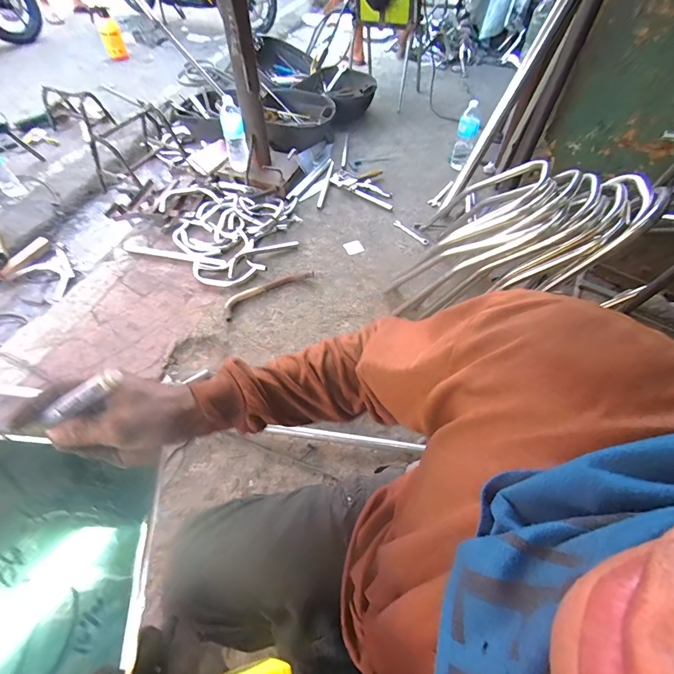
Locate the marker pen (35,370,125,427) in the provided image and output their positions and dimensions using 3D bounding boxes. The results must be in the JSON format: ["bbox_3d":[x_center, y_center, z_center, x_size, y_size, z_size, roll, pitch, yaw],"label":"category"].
[{"bbox_3d":[-0.216,0.051,0.295,0.083,0.012,0.017,-29,55,11],"label":"marker pen"}]

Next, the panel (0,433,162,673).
[{"bbox_3d":[-0.220,0.194,0.256,0.130,0.011,0.228,12,52,-26],"label":"panel"}]

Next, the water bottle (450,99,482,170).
[{"bbox_3d":[0.558,-0.868,1.523,0.089,0.261,0.095,13,56,10],"label":"water bottle"}]

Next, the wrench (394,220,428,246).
[{"bbox_3d":[0.282,-0.398,1.339,0.031,0.008,0.171,-36,61,-22],"label":"wrench"}]

